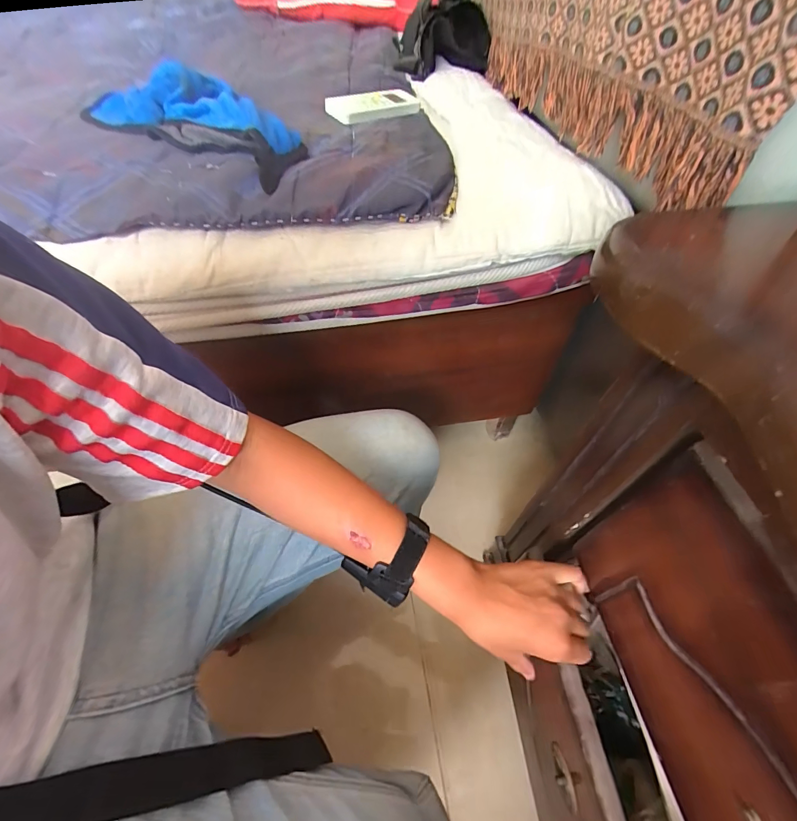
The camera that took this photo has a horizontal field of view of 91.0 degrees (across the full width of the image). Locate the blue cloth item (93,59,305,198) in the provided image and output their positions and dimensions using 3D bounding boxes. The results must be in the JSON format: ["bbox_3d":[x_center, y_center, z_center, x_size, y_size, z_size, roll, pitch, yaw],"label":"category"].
[{"bbox_3d":[-0.231,-0.358,0.470,0.360,0.047,0.124,30,58,22],"label":"blue cloth item"}]

